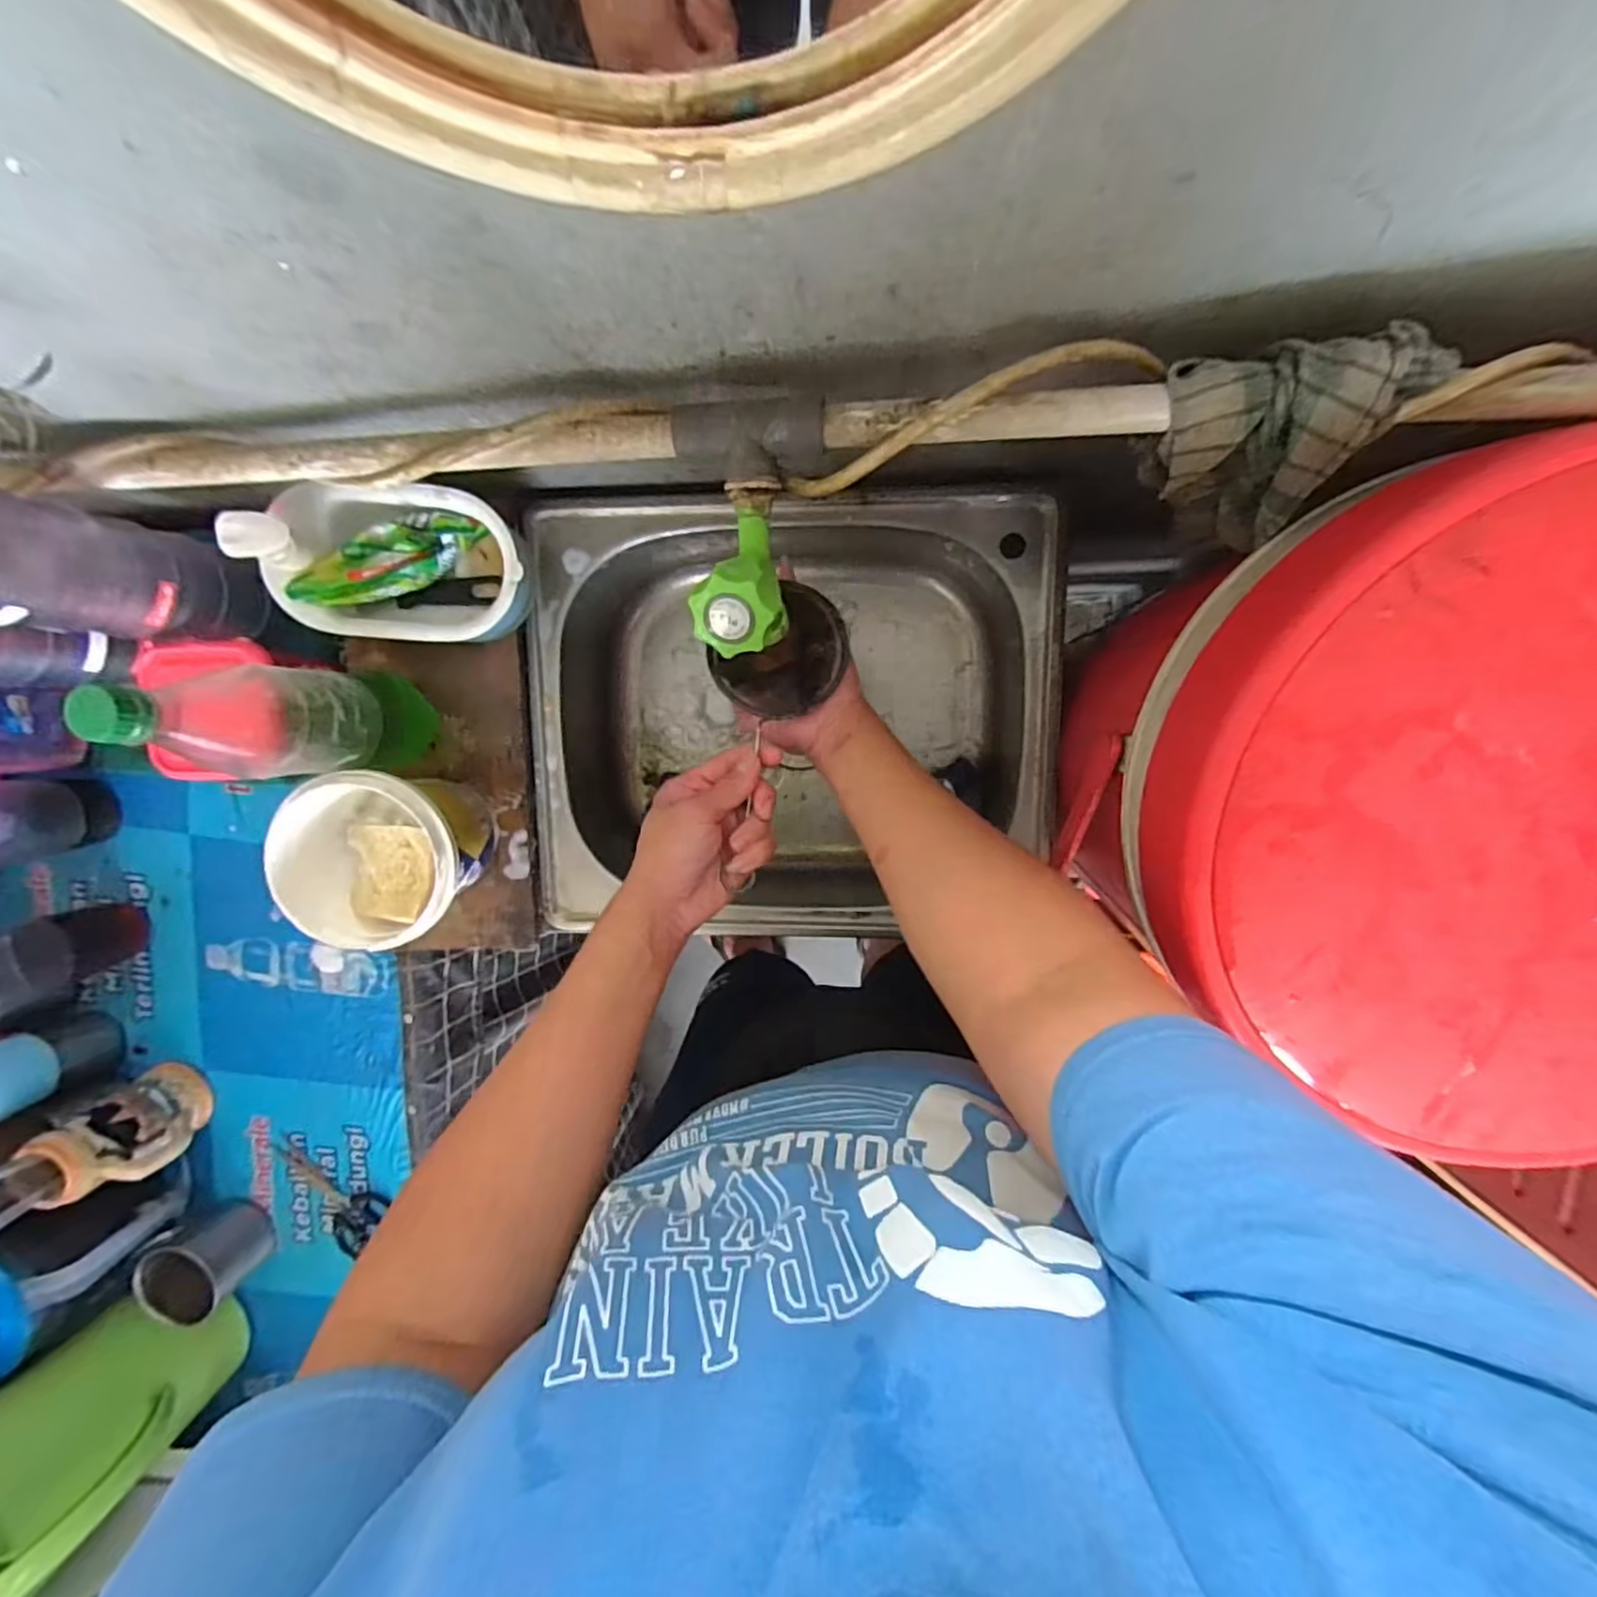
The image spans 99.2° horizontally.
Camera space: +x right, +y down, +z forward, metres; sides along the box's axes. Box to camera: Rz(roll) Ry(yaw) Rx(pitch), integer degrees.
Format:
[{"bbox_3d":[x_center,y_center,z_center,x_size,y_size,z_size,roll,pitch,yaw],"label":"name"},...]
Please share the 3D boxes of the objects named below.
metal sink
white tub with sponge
[{"bbox_3d":[-0.012,-0.073,0.688,0.482,0.161,0.396,0,97,4],"label":"metal sink"},{"bbox_3d":[-0.320,0.040,0.573,0.124,0.151,0.129,0,97,4],"label":"white tub with sponge"}]

